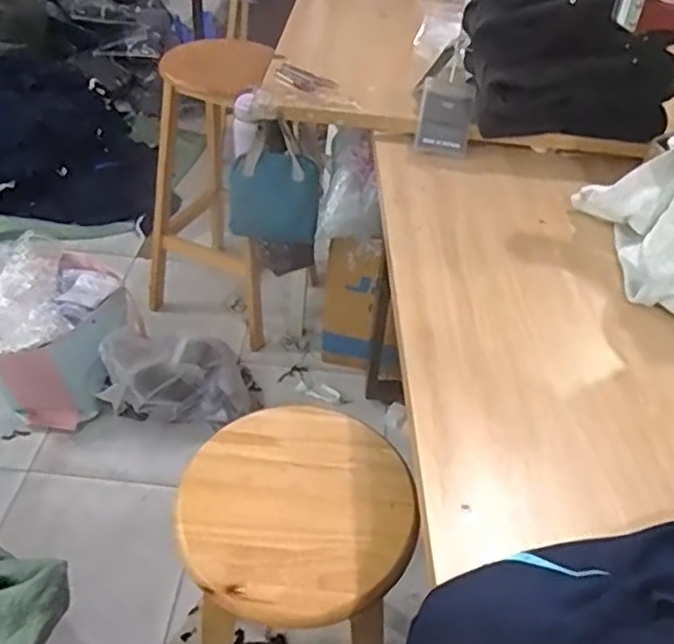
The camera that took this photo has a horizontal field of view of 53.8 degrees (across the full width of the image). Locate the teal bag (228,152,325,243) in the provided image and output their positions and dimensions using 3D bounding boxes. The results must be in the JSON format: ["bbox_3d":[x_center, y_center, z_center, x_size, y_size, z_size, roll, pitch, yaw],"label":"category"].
[{"bbox_3d":[-0.135,-0.266,1.441,0.194,0.210,0.061,10,43,6],"label":"teal bag"}]

